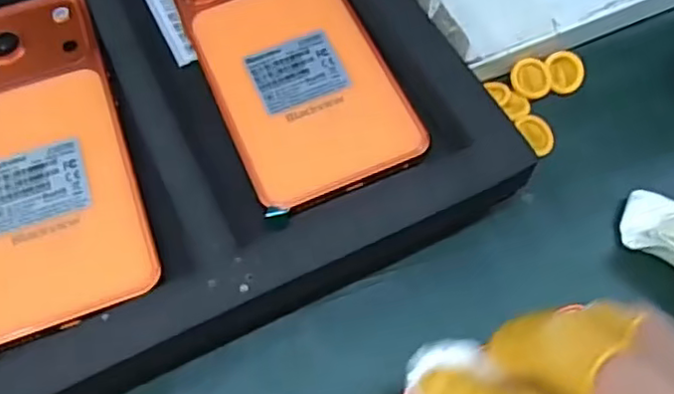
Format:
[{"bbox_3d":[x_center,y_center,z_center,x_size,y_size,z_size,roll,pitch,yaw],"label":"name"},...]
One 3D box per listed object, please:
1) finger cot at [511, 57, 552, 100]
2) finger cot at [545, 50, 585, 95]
[{"bbox_3d":[0.096,-0.058,0.317,0.019,0.005,0.022,14,63,7],"label":"finger cot"},{"bbox_3d":[0.114,-0.063,0.320,0.018,0.006,0.020,-10,63,-6],"label":"finger cot"}]

